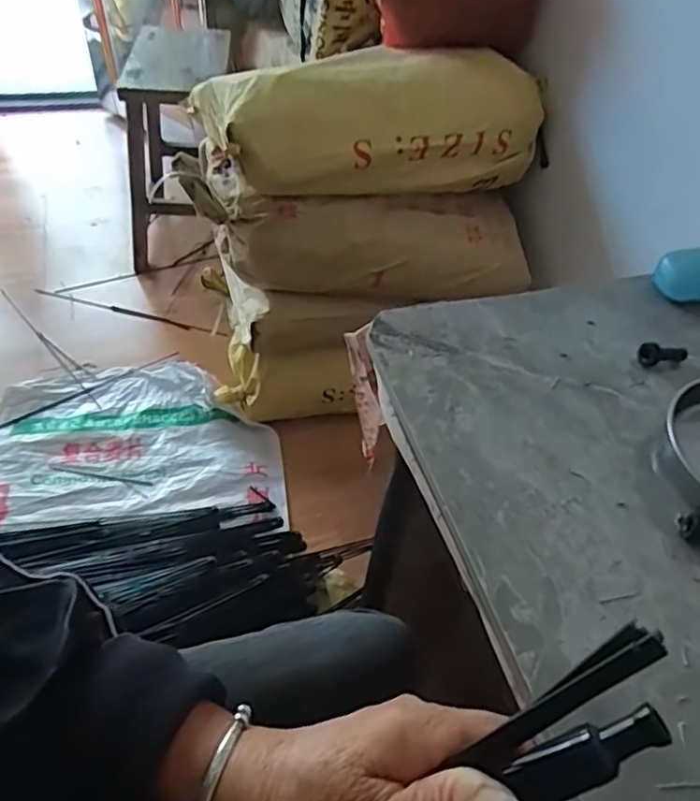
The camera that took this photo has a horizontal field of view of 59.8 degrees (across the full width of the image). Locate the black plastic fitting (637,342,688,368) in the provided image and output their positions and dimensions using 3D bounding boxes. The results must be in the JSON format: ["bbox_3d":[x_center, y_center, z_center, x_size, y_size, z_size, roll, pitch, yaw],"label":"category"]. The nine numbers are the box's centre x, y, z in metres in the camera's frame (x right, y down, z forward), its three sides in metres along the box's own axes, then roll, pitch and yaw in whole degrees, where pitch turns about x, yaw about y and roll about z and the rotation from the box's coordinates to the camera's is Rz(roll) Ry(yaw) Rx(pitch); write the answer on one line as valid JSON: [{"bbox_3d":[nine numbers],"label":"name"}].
[{"bbox_3d":[0.247,-0.038,0.481,0.042,0.017,0.018,-13,52,-17],"label":"black plastic fitting"}]

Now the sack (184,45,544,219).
[{"bbox_3d":[0.049,-0.516,1.129,0.613,0.198,0.283,-13,52,-17],"label":"sack"}]

